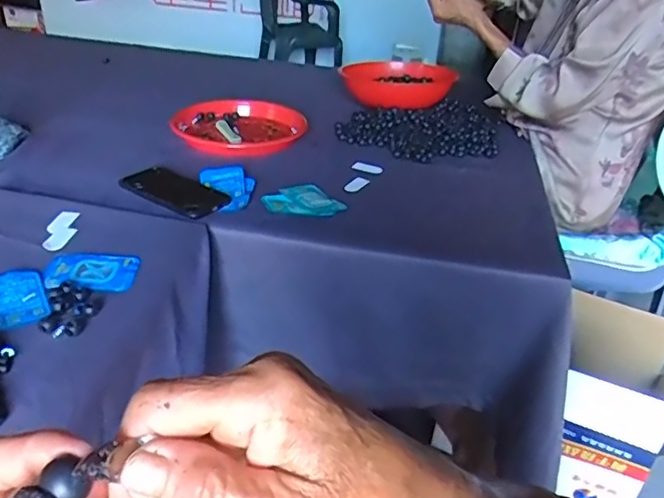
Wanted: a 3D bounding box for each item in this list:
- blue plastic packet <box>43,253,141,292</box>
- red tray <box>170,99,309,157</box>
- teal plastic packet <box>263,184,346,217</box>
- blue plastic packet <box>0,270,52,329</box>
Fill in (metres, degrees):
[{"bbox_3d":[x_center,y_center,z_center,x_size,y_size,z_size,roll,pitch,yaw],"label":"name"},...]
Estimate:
[{"bbox_3d":[-0.268,0.024,0.633,0.097,0.006,0.068,2,32,-4],"label":"blue plastic packet"},{"bbox_3d":[-0.177,-0.229,1.040,0.209,0.032,0.206,16,34,17],"label":"red tray"},{"bbox_3d":[-0.044,-0.070,0.827,0.109,0.014,0.085,-7,34,-19],"label":"teal plastic packet"},{"bbox_3d":[-0.327,0.051,0.577,0.067,0.006,0.096,-16,38,-30],"label":"blue plastic packet"}]

